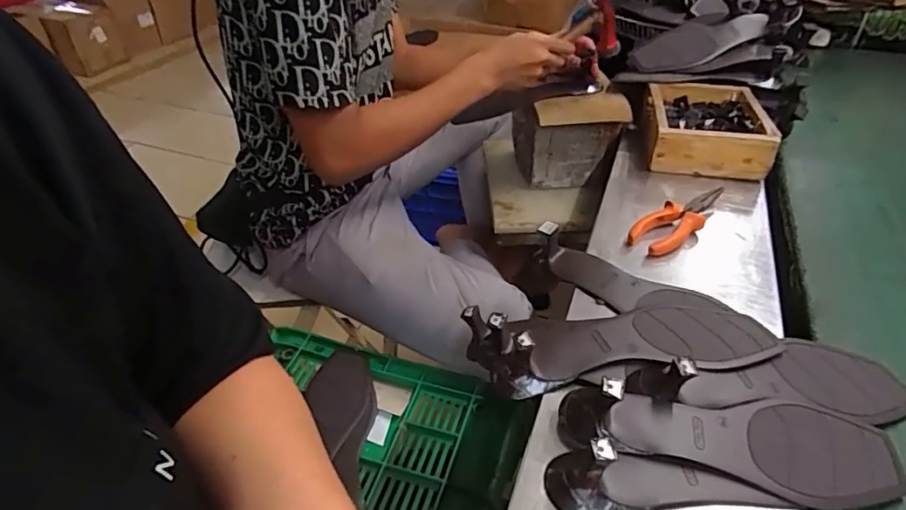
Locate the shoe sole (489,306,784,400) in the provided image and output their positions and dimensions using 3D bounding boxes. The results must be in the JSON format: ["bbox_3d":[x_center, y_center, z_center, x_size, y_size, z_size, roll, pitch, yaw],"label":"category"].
[{"bbox_3d":[0.163,0.075,0.474,0.246,0.027,0.082,-3,39,-4],"label":"shoe sole"}]

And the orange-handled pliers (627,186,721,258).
[{"bbox_3d":[0.266,-0.042,0.615,0.140,0.029,0.048,-28,47,-30],"label":"orange-handled pliers"}]

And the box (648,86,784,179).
[{"bbox_3d":[0.360,-0.182,0.761,0.153,0.071,0.182,9,40,9],"label":"box"}]

